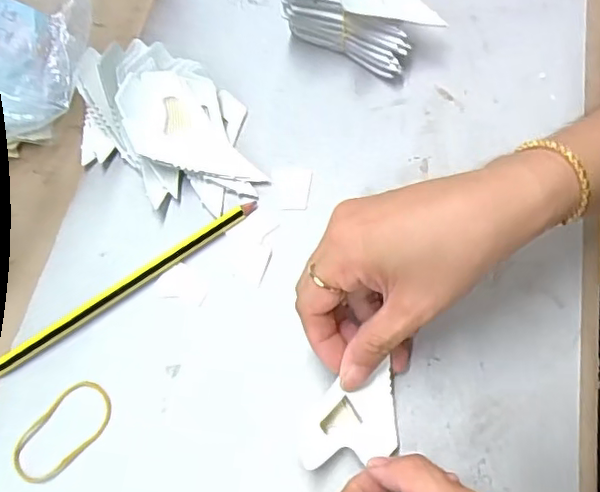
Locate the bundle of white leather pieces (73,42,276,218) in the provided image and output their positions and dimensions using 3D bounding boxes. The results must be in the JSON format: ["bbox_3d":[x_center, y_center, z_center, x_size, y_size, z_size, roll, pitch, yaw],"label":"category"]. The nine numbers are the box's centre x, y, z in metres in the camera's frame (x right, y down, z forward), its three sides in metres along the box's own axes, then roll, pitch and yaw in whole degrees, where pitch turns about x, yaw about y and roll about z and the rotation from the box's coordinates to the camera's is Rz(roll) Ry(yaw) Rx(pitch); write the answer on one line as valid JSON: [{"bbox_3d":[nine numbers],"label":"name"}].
[{"bbox_3d":[-0.082,-0.074,0.357,0.098,0.034,0.114,-15,69,-10],"label":"bundle of white leather pieces"}]

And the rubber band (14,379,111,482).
[{"bbox_3d":[-0.119,0.093,0.297,0.029,0.004,0.054,36,70,11],"label":"rubber band"}]

